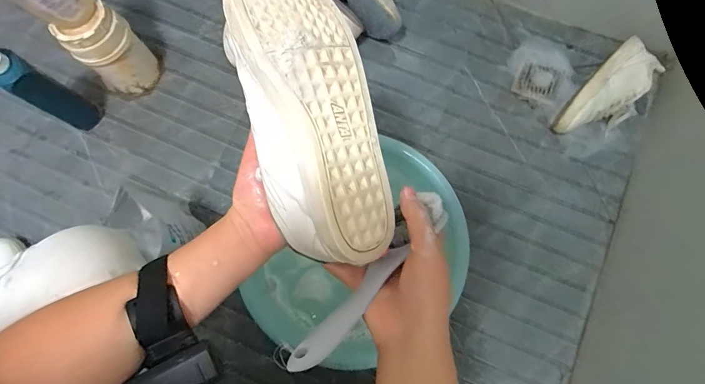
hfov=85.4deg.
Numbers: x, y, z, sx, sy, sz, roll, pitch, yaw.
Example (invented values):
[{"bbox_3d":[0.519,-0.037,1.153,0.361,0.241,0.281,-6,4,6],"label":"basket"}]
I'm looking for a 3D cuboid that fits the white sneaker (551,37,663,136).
[{"bbox_3d":[0.505,-0.185,0.760,0.221,0.094,0.111,-42,81,-11],"label":"white sneaker"}]

